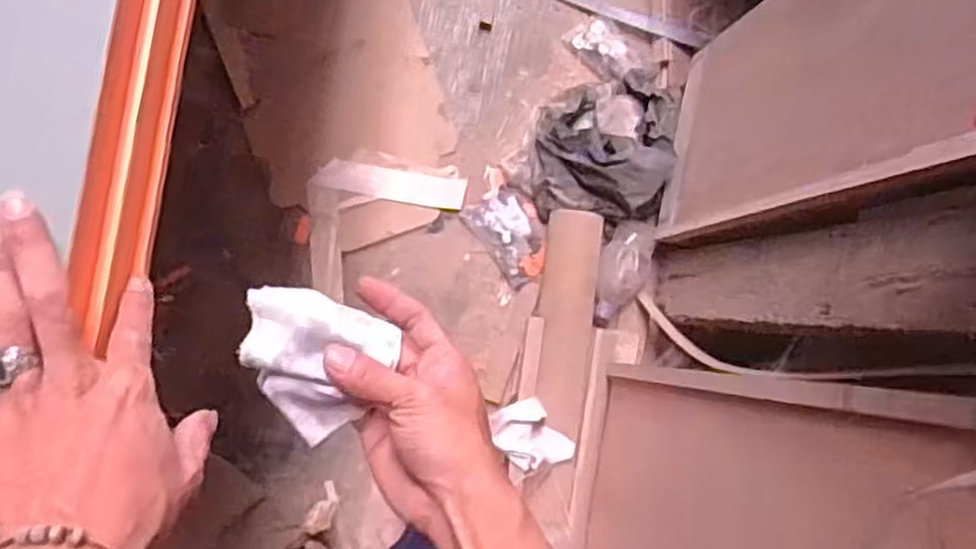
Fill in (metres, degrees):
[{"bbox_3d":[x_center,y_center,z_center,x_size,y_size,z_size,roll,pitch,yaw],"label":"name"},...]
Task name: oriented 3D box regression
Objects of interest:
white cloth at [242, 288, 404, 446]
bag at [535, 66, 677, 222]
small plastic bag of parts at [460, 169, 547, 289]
[{"bbox_3d":[-0.111,0.054,0.469,0.090,0.029,0.083,23,83,-7],"label":"white cloth"},{"bbox_3d":[0.199,-0.226,1.319,0.218,0.116,0.256,13,84,-8],"label":"bag"},{"bbox_3d":[0.038,-0.081,1.336,0.105,0.030,0.191,-35,92,-10],"label":"small plastic bag of parts"}]

